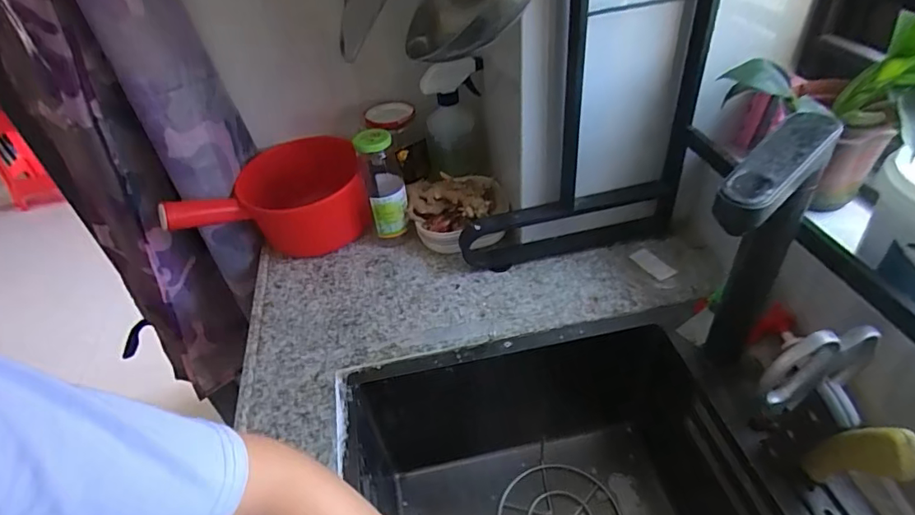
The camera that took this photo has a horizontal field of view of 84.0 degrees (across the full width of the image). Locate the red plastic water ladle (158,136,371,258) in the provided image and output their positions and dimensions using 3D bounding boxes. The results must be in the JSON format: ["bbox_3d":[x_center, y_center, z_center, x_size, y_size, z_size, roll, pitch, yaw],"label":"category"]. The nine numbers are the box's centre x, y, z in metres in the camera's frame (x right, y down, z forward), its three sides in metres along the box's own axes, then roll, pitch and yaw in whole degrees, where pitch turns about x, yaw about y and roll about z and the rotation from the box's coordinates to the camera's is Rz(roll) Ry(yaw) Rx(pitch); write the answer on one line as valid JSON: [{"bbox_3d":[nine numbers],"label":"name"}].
[{"bbox_3d":[-0.266,-0.086,0.747,0.248,0.118,0.160,-13,42,-9],"label":"red plastic water ladle"}]

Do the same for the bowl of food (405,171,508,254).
[{"bbox_3d":[0.001,-0.068,0.732,0.138,0.073,0.125,-1,41,4],"label":"bowl of food"}]

